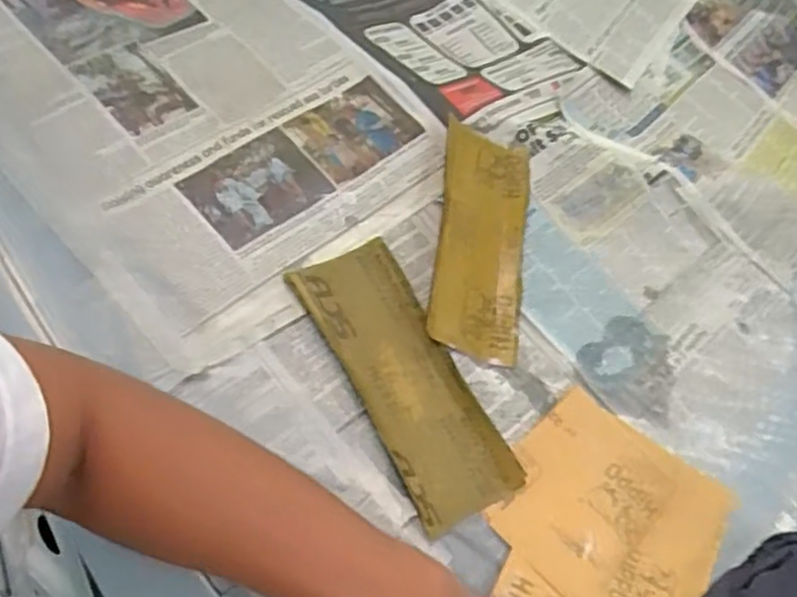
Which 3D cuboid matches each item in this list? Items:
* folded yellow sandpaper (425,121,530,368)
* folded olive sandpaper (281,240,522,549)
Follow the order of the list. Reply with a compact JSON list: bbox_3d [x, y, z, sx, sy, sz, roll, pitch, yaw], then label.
[{"bbox_3d":[0.073,-0.053,0.651,0.086,0.011,0.219,21,60,-22],"label":"folded yellow sandpaper"},{"bbox_3d":[0.006,0.062,0.577,0.087,0.010,0.229,-26,75,-23],"label":"folded olive sandpaper"}]

